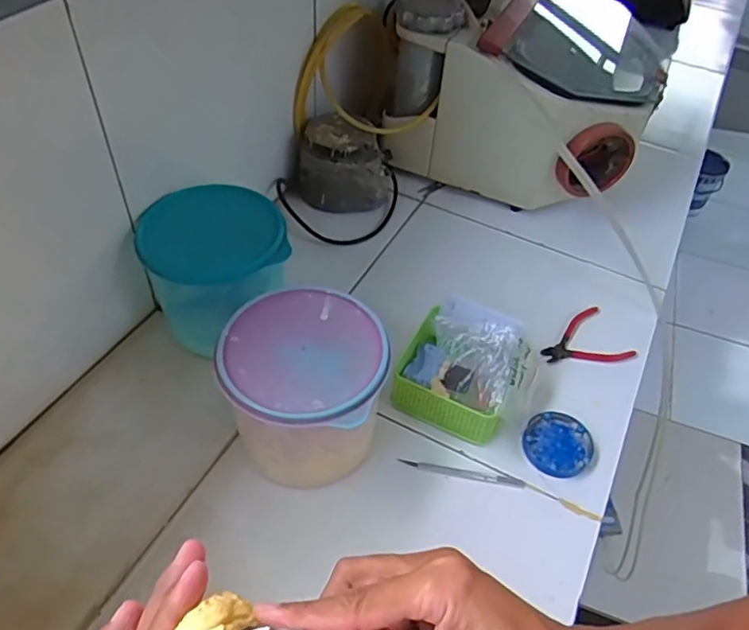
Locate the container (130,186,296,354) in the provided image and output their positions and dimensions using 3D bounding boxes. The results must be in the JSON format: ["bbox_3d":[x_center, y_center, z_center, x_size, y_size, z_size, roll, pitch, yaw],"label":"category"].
[{"bbox_3d":[-0.182,-0.045,0.725,0.172,0.149,0.159,-8,49,-12],"label":"container"}]

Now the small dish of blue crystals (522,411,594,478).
[{"bbox_3d":[0.213,0.150,0.698,0.077,0.013,0.078,2,48,-3],"label":"small dish of blue crystals"}]

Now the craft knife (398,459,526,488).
[{"bbox_3d":[0.098,0.176,0.672,0.138,0.004,0.012,10,48,4],"label":"craft knife"}]

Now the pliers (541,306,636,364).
[{"bbox_3d":[0.276,0.037,0.808,0.116,0.015,0.094,-16,51,-18],"label":"pliers"}]

